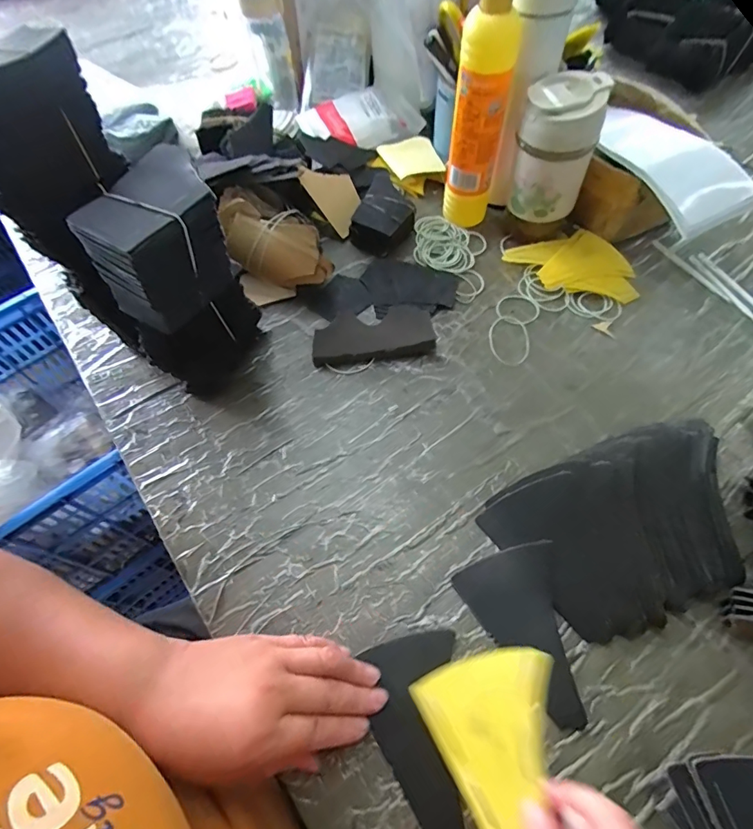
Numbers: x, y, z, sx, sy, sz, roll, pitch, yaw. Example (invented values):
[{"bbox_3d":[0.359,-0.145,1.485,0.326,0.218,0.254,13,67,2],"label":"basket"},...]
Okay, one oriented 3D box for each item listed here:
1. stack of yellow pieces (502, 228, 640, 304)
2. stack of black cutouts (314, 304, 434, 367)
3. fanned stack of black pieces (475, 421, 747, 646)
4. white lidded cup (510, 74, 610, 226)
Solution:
[{"bbox_3d":[0.228,-0.180,0.535,0.145,0.016,0.097,8,61,9],"label":"stack of yellow pieces"},{"bbox_3d":[-0.003,-0.087,0.495,0.129,0.018,0.062,-7,59,0],"label":"stack of black cutouts"},{"bbox_3d":[0.200,0.090,0.361,0.191,0.049,0.131,-19,60,-7],"label":"fanned stack of black pieces"},{"bbox_3d":[0.192,-0.280,0.489,0.074,0.123,0.074,20,63,15],"label":"white lidded cup"}]

